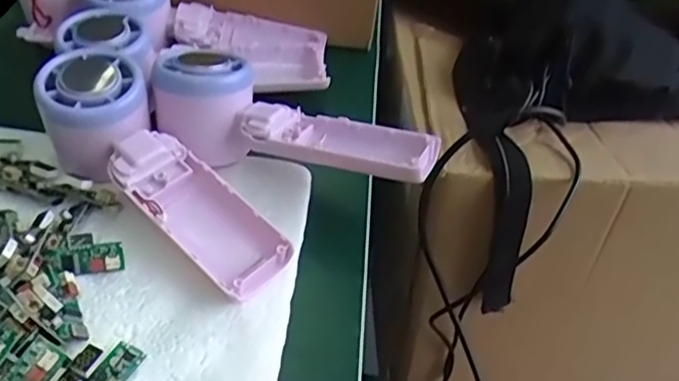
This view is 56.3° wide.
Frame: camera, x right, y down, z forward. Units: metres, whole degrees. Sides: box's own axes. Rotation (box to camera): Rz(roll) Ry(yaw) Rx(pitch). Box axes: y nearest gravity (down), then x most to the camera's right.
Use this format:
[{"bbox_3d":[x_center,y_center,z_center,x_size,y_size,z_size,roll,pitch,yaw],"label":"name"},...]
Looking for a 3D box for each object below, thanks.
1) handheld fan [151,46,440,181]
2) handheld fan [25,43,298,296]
[{"bbox_3d":[-0.028,-0.035,0.360,0.165,0.051,0.057,20,47,9],"label":"handheld fan"},{"bbox_3d":[-0.096,-0.008,0.340,0.165,0.043,0.054,43,58,10],"label":"handheld fan"}]

